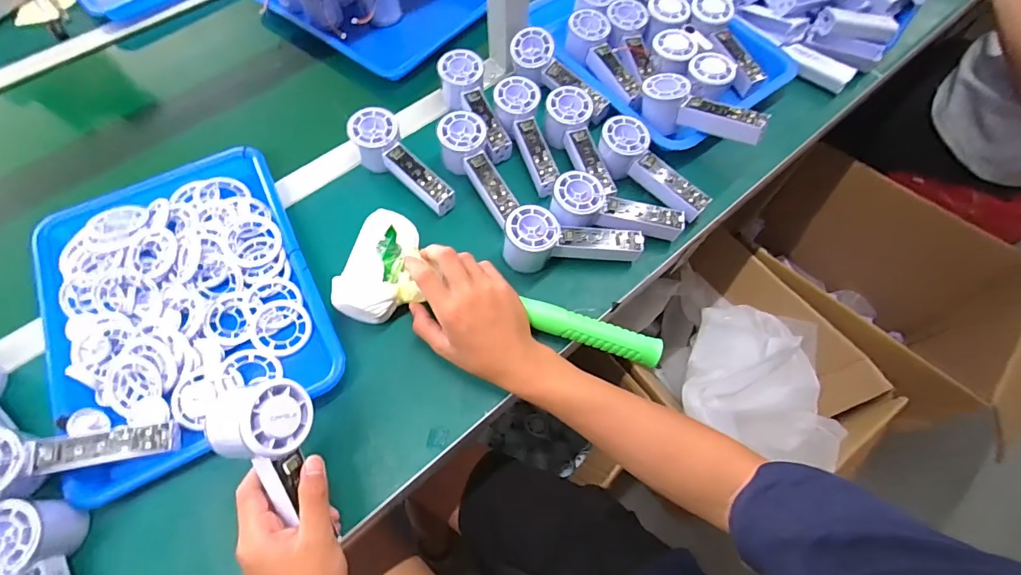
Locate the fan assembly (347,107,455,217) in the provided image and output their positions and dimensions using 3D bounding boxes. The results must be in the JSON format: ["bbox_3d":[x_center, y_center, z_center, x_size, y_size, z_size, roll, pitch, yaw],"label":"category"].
[{"bbox_3d":[-0.131,-0.147,0.557,0.157,0.053,0.051,44,71,6],"label":"fan assembly"}]

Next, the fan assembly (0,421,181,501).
[{"bbox_3d":[-0.379,0.146,0.389,0.153,0.046,0.061,-2,61,-28],"label":"fan assembly"}]

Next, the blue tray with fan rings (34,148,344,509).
[{"bbox_3d":[-0.351,0.002,0.487,0.250,0.037,0.346,-26,67,-12],"label":"blue tray with fan rings"}]

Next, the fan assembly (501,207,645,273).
[{"bbox_3d":[0.069,-0.049,0.495,0.148,0.052,0.053,3,64,2],"label":"fan assembly"}]

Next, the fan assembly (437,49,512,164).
[{"bbox_3d":[-0.045,-0.233,0.596,0.055,0.048,0.158,-24,78,-11],"label":"fan assembly"}]

